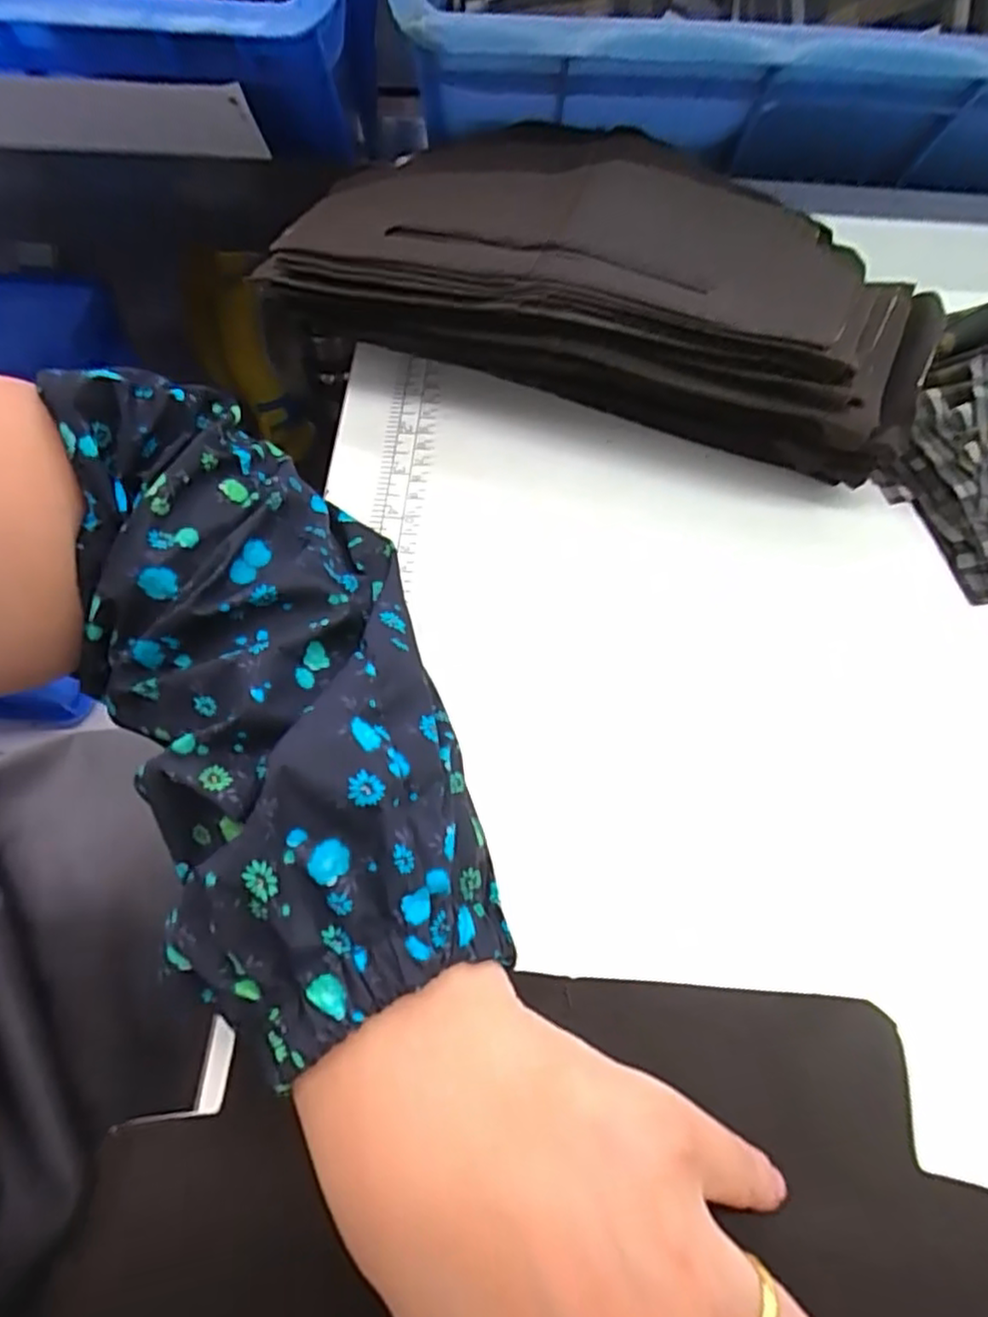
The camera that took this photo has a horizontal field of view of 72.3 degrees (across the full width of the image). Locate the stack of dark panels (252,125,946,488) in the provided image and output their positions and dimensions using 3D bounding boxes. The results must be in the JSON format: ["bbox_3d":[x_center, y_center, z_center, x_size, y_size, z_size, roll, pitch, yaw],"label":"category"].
[{"bbox_3d":[0.055,-0.206,0.350,0.319,0.057,0.198,12,65,5],"label":"stack of dark panels"}]

